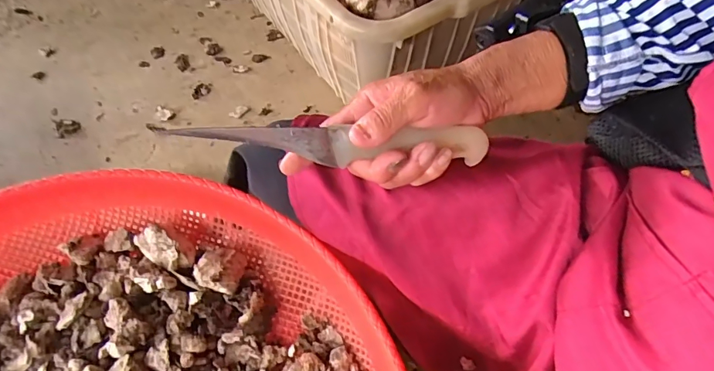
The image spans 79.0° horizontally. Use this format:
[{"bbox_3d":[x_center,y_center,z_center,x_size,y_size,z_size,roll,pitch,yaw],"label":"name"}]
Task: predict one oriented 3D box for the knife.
[{"bbox_3d":[-0.018,-0.028,0.305,0.226,0.030,0.015,1,58,-7],"label":"knife"}]

